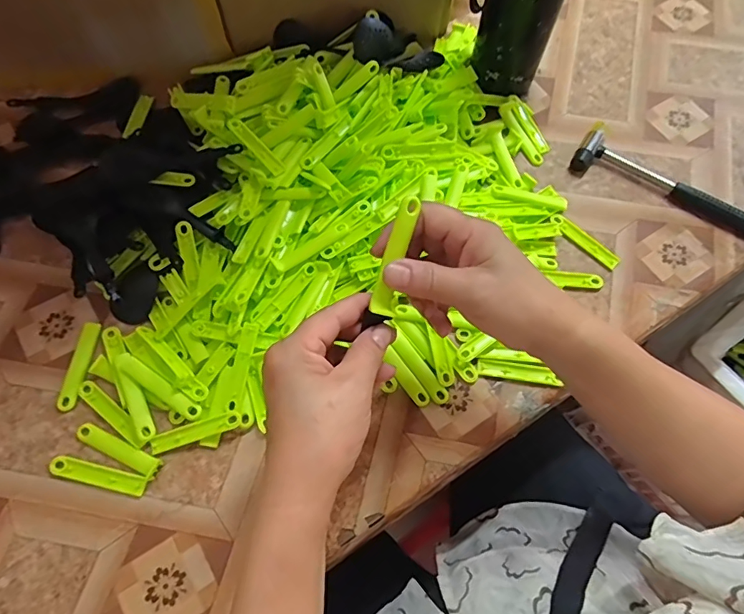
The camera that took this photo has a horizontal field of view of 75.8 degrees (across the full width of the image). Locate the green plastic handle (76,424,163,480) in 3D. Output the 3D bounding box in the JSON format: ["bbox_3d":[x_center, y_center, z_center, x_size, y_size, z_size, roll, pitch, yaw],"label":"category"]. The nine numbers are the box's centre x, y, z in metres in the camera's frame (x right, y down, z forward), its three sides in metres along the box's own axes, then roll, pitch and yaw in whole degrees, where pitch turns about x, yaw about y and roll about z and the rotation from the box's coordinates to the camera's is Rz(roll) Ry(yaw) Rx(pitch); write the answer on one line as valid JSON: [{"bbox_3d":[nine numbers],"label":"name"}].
[{"bbox_3d":[-0.202,0.113,0.380,0.074,0.004,0.016,25,69,9],"label":"green plastic handle"}]

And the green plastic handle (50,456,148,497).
[{"bbox_3d":[-0.213,0.131,0.372,0.078,0.004,0.014,13,67,4],"label":"green plastic handle"}]

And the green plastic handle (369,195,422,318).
[{"bbox_3d":[0.015,-0.032,0.302,0.015,0.012,0.076,16,97,6],"label":"green plastic handle"}]

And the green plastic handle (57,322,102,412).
[{"bbox_3d":[-0.246,0.049,0.405,0.016,0.008,0.076,4,67,1],"label":"green plastic handle"}]

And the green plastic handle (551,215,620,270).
[{"bbox_3d":[0.205,-0.064,0.462,0.074,0.006,0.015,43,73,15],"label":"green plastic handle"}]

